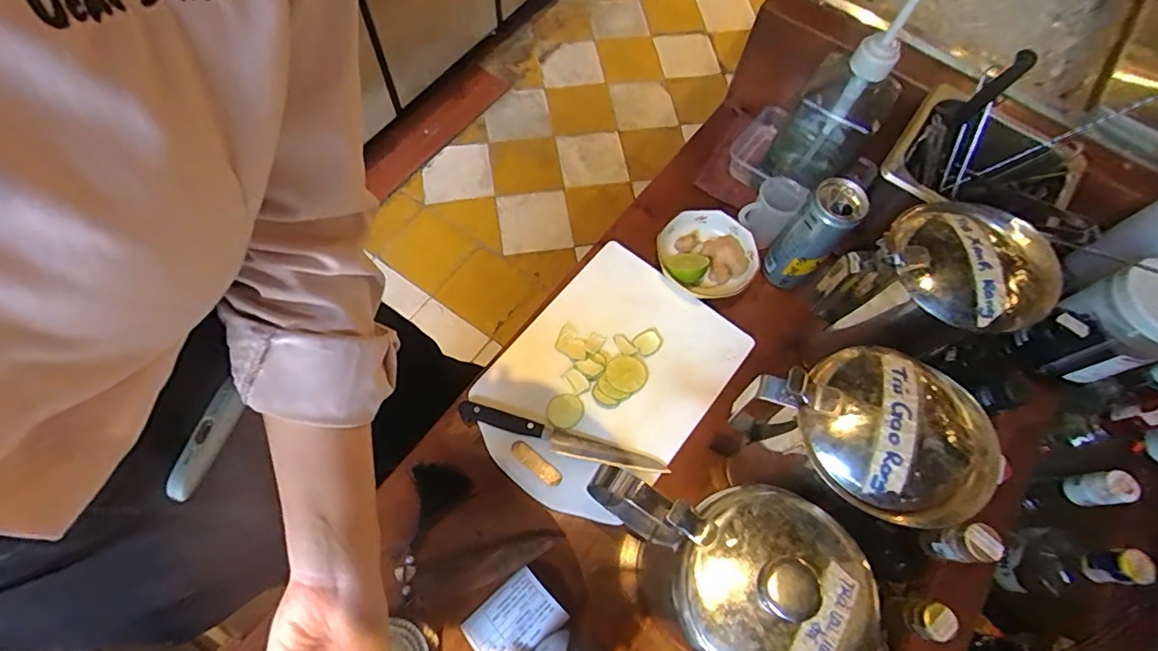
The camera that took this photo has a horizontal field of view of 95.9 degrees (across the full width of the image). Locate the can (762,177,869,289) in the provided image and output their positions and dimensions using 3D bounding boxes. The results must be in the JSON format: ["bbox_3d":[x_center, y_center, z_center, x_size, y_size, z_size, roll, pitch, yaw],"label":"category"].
[{"bbox_3d":[0.260,-0.095,0.596,0.056,0.154,0.053,1,67,-3],"label":"can"}]

